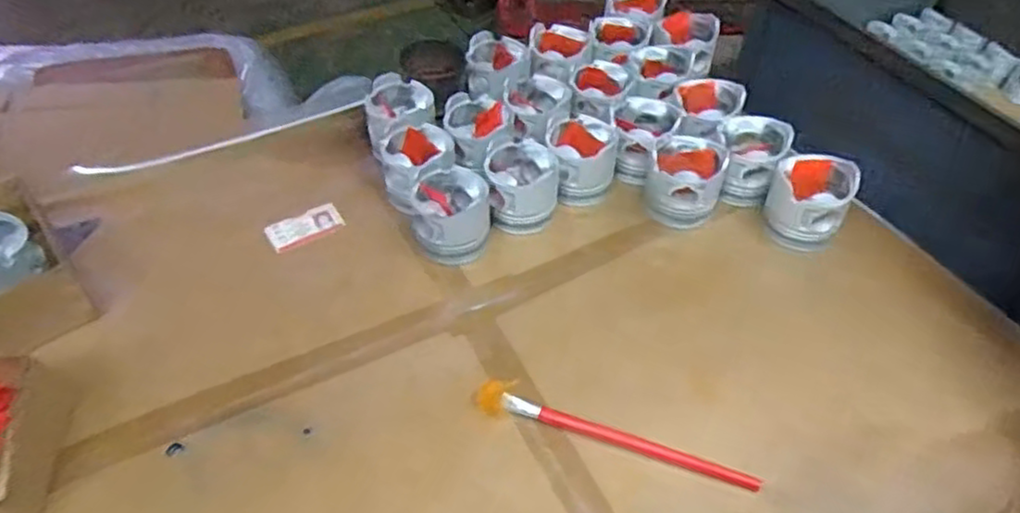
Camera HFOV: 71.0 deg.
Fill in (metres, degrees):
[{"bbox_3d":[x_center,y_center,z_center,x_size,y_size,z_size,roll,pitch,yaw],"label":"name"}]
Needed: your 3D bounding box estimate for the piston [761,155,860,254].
[{"bbox_3d":[0.365,-0.065,0.880,0.093,0.086,0.091,17,49,15],"label":"piston"}]

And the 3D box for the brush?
[{"bbox_3d":[0.102,0.175,0.699,0.279,0.019,0.035,15,49,14],"label":"brush"}]

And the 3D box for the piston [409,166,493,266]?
[{"bbox_3d":[-0.072,-0.050,0.870,0.097,0.075,0.093,-7,47,-6],"label":"piston"}]

